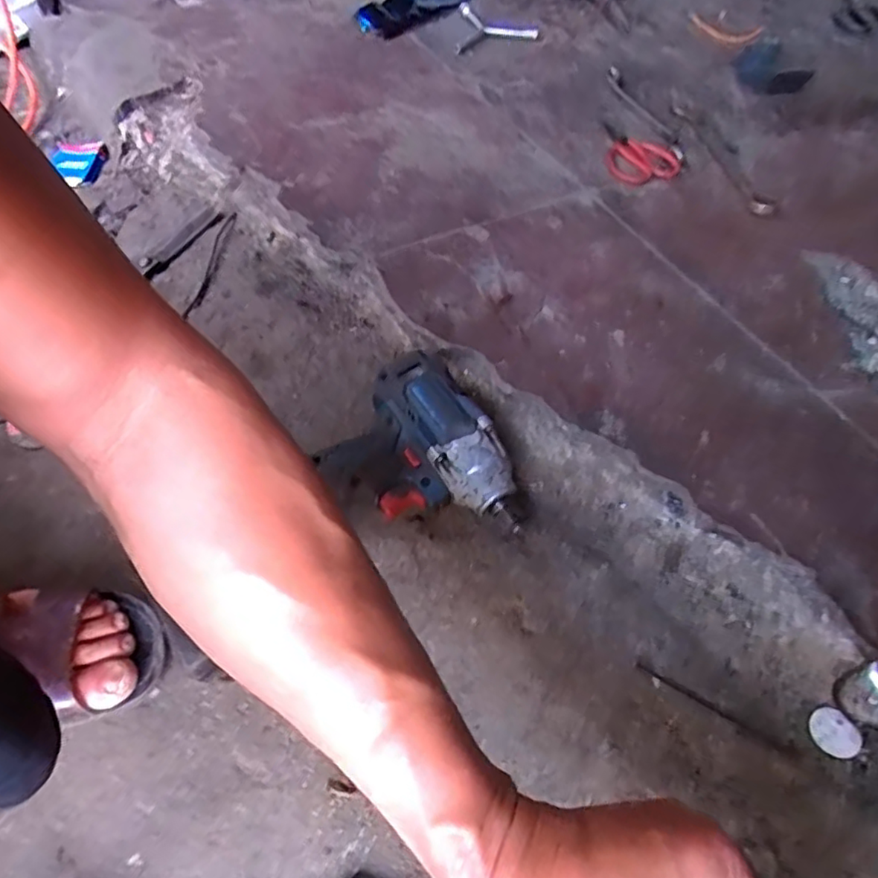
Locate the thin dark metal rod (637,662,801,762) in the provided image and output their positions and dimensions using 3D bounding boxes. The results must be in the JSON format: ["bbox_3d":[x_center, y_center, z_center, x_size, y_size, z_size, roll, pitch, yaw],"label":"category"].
[{"bbox_3d":[0.165,0.163,0.355,0.097,0.004,0.006,28,58,16],"label":"thin dark metal rod"}]

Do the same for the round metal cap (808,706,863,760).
[{"bbox_3d":[0.236,0.176,0.354,0.024,0.005,0.027,-31,62,-22],"label":"round metal cap"}]

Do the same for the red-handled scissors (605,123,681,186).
[{"bbox_3d":[0.214,-0.326,0.679,0.071,0.016,0.113,-30,61,-22],"label":"red-handled scissors"}]

